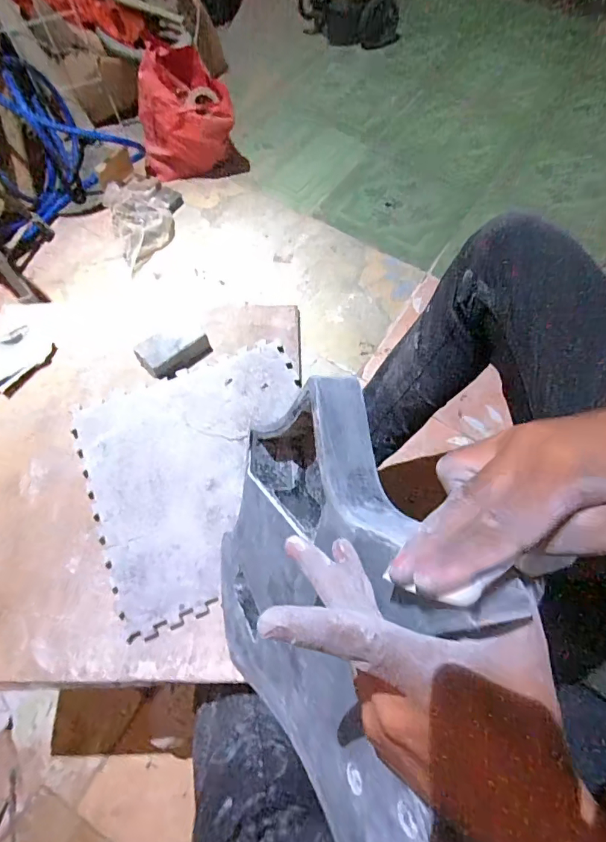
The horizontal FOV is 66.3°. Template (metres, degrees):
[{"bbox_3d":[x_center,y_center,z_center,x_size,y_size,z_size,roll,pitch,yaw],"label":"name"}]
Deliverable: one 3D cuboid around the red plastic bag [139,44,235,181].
[{"bbox_3d":[-0.331,-0.865,1.327,0.261,0.280,0.146,-4,64,-4],"label":"red plastic bag"}]

